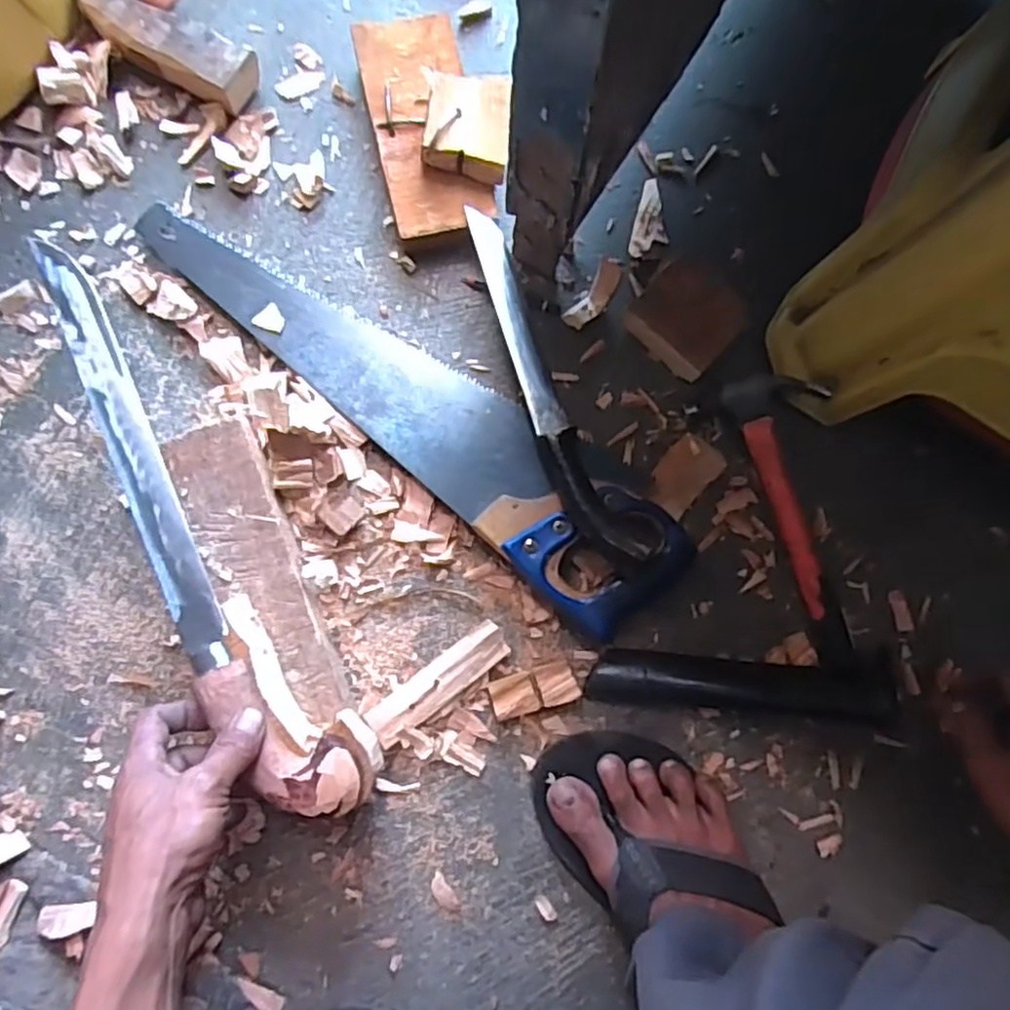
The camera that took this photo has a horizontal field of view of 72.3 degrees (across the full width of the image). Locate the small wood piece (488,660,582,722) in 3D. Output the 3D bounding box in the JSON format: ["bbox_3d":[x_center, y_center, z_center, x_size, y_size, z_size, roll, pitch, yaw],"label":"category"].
[{"bbox_3d":[0.021,0.138,0.516,0.064,0.020,0.029,-16,85,-2],"label":"small wood piece"}]

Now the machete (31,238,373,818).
[{"bbox_3d":[-0.217,0.015,0.465,0.064,0.026,0.421,-29,83,-3],"label":"machete"}]

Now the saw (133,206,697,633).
[{"bbox_3d":[-0.078,-0.082,0.527,0.481,0.040,0.109,37,85,3],"label":"saw"}]

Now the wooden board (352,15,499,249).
[{"bbox_3d":[-0.065,-0.294,0.551,0.083,0.038,0.175,-14,85,-2],"label":"wooden board"}]

